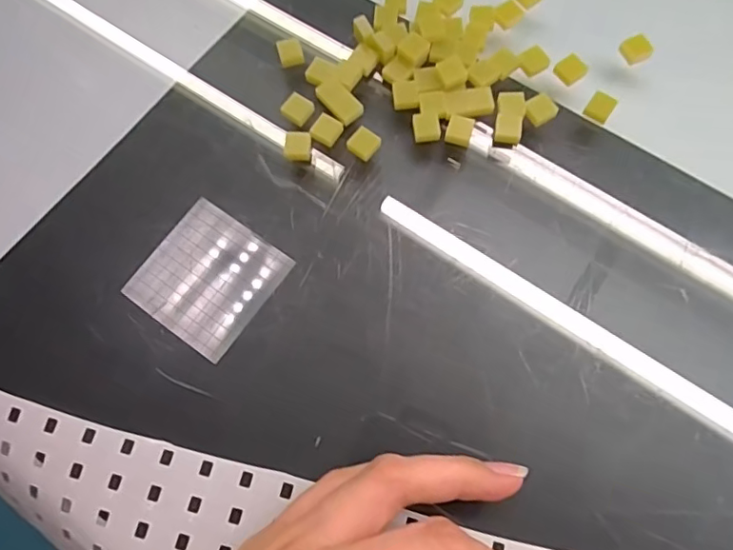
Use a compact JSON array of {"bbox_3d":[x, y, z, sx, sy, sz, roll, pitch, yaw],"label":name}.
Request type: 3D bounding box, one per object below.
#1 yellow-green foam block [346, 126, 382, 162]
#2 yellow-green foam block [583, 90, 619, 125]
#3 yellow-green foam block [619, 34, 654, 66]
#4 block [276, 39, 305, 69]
[{"bbox_3d":[-0.001,-0.054,0.223,0.011,0.005,0.012,36,76,12],"label":"yellow-green foam block"},{"bbox_3d":[0.097,-0.069,0.226,0.010,0.005,0.011,32,76,11],"label":"yellow-green foam block"},{"bbox_3d":[0.117,-0.097,0.235,0.011,0.005,0.011,-29,73,-8],"label":"yellow-green foam block"},{"bbox_3d":[-0.034,-0.098,0.241,0.010,0.009,0.010,-14,72,-3],"label":"block"}]

